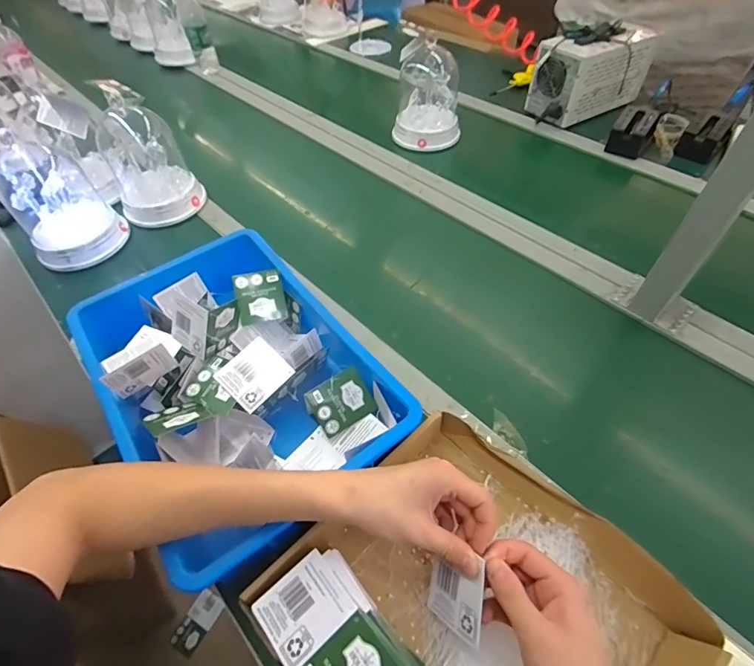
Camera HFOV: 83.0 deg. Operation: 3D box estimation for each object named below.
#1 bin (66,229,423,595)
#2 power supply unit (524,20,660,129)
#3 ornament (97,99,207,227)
[{"bbox_3d":[-0.186,0.035,0.540,0.269,0.104,0.383,-33,58,-21],"label":"bin"},{"bbox_3d":[0.507,-0.623,1.013,0.270,0.158,0.122,-24,55,-16],"label":"power supply unit"},{"bbox_3d":[-0.432,-0.319,0.794,0.148,0.178,0.141,-31,57,-20],"label":"ornament"}]

